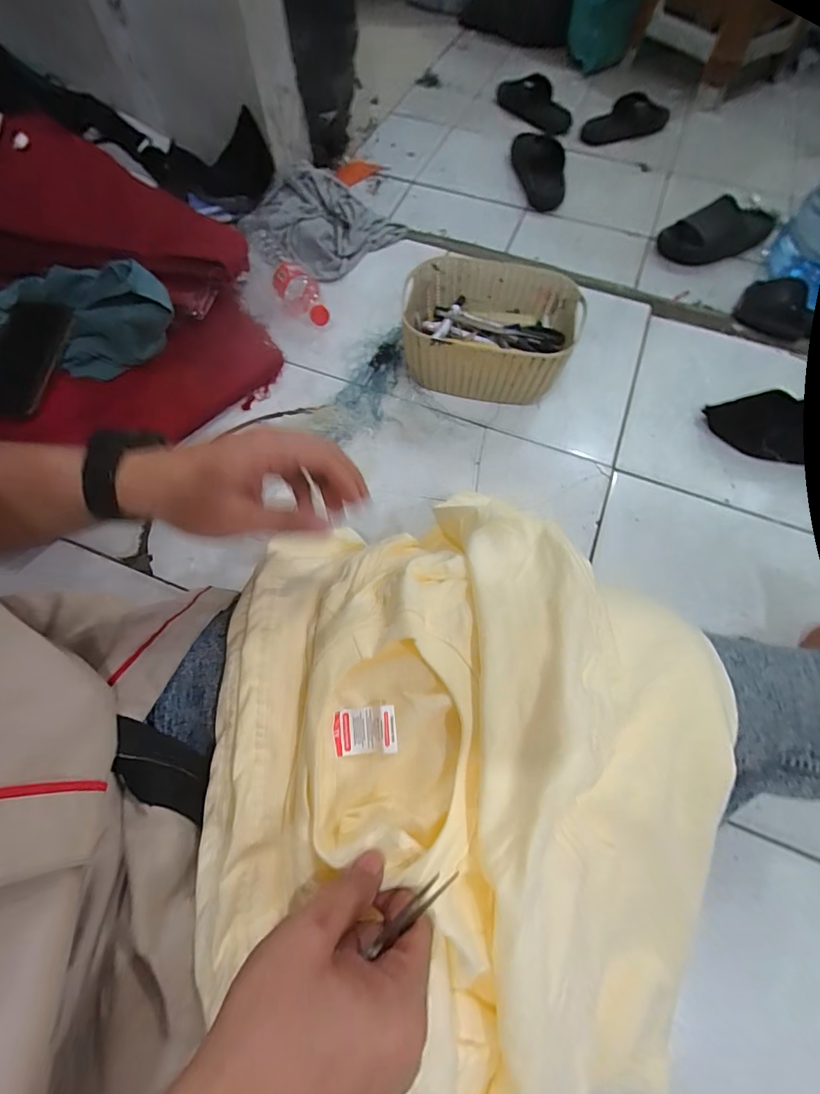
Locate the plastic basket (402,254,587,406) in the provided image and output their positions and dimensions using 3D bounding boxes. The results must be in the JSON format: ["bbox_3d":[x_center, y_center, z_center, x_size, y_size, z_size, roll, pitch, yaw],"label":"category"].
[{"bbox_3d":[0.118,-0.328,0.692,0.257,0.111,0.192,12,66,5],"label":"plastic basket"}]

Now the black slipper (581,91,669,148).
[{"bbox_3d":[0.555,-1.123,1.162,0.234,0.074,0.066,-13,65,-7],"label":"black slipper"}]

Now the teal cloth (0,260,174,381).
[{"bbox_3d":[-0.444,-0.308,0.576,0.299,0.099,0.133,2,65,0],"label":"teal cloth"}]

